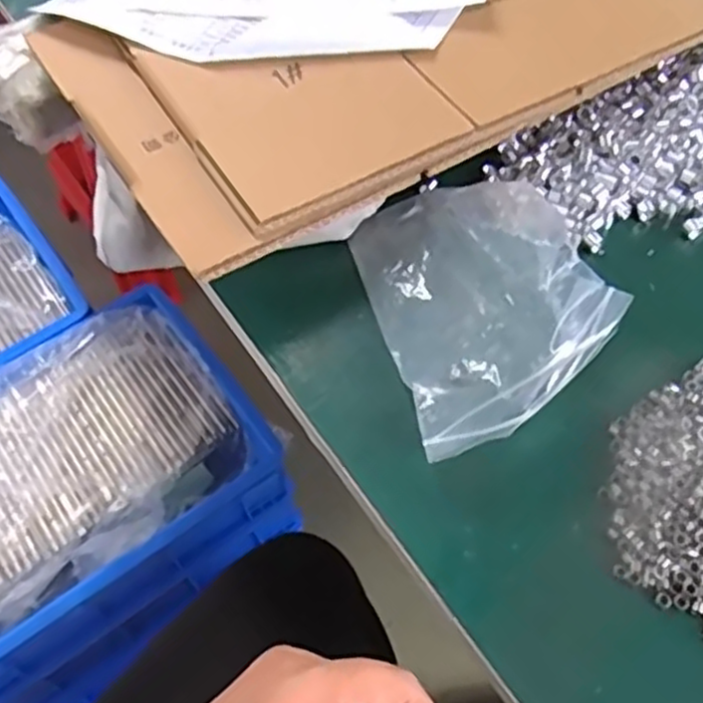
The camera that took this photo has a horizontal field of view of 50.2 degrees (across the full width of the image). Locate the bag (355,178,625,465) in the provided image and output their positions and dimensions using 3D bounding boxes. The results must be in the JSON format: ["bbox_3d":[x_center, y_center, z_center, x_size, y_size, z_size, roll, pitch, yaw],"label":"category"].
[{"bbox_3d":[0.083,-0.045,0.454,0.134,0.059,0.191,-14,57,-6],"label":"bag"}]

